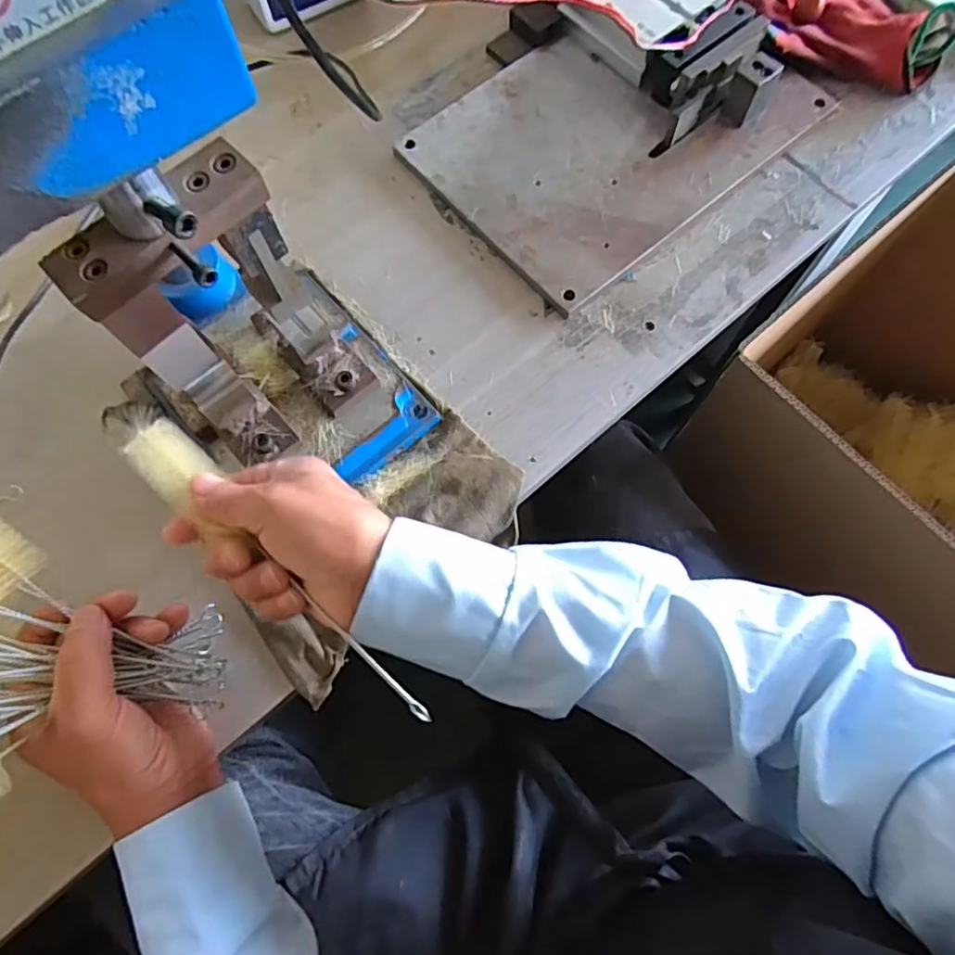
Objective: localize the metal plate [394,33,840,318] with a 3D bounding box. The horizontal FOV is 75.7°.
[{"bbox_3d":[0.112,-0.295,0.527,0.297,0.013,0.219,-39,76,-11],"label":"metal plate"}]

